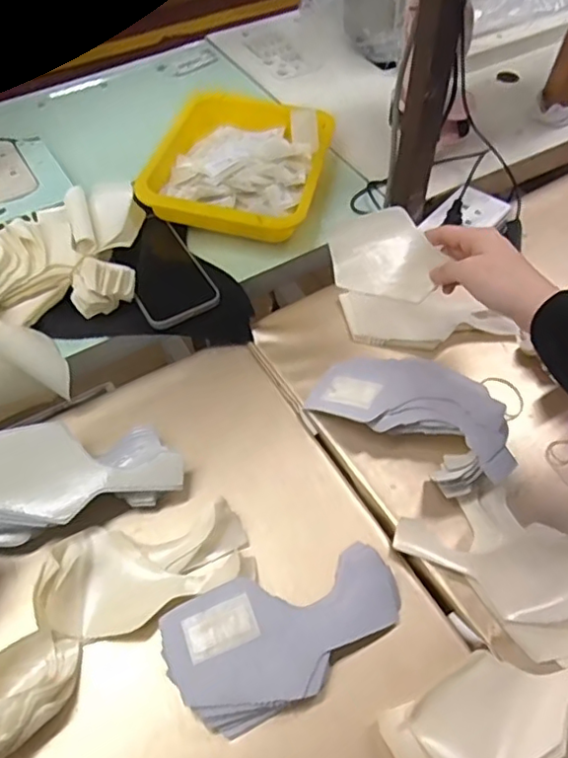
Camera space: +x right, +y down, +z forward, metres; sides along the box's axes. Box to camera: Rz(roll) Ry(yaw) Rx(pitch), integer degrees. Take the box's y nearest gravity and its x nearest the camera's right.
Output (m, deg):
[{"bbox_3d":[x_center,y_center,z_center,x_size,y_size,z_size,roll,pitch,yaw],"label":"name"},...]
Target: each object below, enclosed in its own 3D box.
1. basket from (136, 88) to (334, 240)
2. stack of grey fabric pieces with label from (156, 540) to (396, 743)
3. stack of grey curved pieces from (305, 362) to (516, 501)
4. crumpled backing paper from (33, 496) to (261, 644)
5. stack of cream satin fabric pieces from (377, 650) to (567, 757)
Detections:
[{"bbox_3d":[-0.052,-0.258,0.749,0.197,0.069,0.237,8,55,7],"label":"basket"},{"bbox_3d":[0.003,0.196,0.477,0.185,0.026,0.097,-21,57,-14],"label":"stack of grey fabric pieces with label"},{"bbox_3d":[0.131,0.022,0.579,0.194,0.040,0.121,32,61,22],"label":"stack of grey curved pieces"},{"bbox_3d":[-0.114,0.154,0.501,0.169,0.034,0.085,-11,55,-7],"label":"crumpled backing paper"},{"bbox_3d":[0.174,0.239,0.434,0.192,0.037,0.096,-25,58,-16],"label":"stack of cream satin fabric pieces"}]

